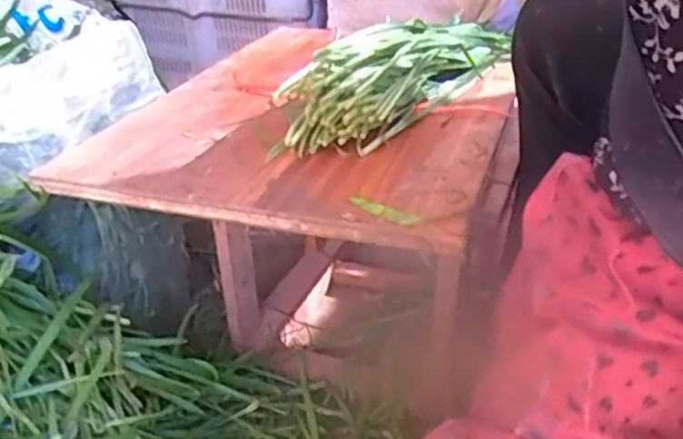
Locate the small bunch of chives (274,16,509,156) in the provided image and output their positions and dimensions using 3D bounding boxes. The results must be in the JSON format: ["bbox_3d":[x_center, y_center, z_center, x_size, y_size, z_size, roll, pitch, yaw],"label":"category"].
[{"bbox_3d":[0.085,-0.167,0.714,0.110,0.090,0.419,13,29,26],"label":"small bunch of chives"}]

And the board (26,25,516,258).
[{"bbox_3d":[-0.014,-0.124,0.709,0.381,0.024,0.521,9,31,17],"label":"board"}]

